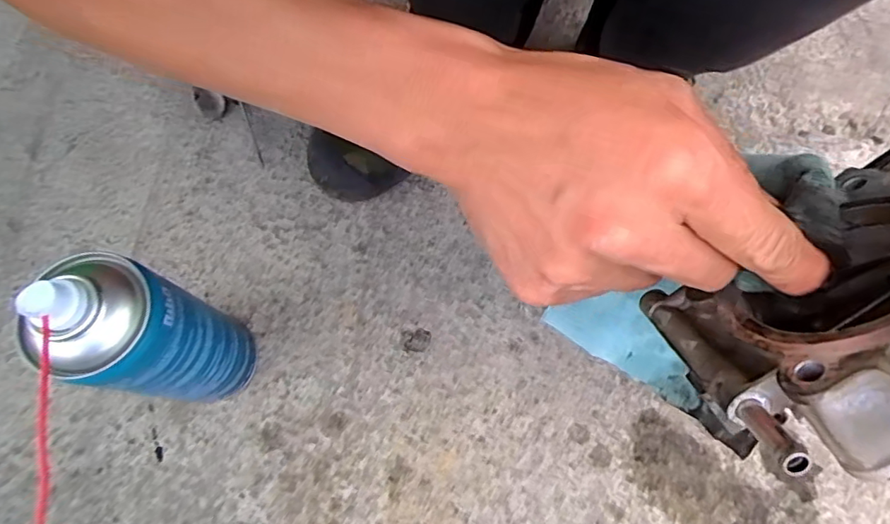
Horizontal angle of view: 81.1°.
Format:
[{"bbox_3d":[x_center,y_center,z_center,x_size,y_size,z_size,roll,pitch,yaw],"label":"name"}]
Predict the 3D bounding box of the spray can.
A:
[{"bbox_3d":[-0.169,0.047,0.309,0.055,0.181,0.064,16,70,5],"label":"spray can"}]

